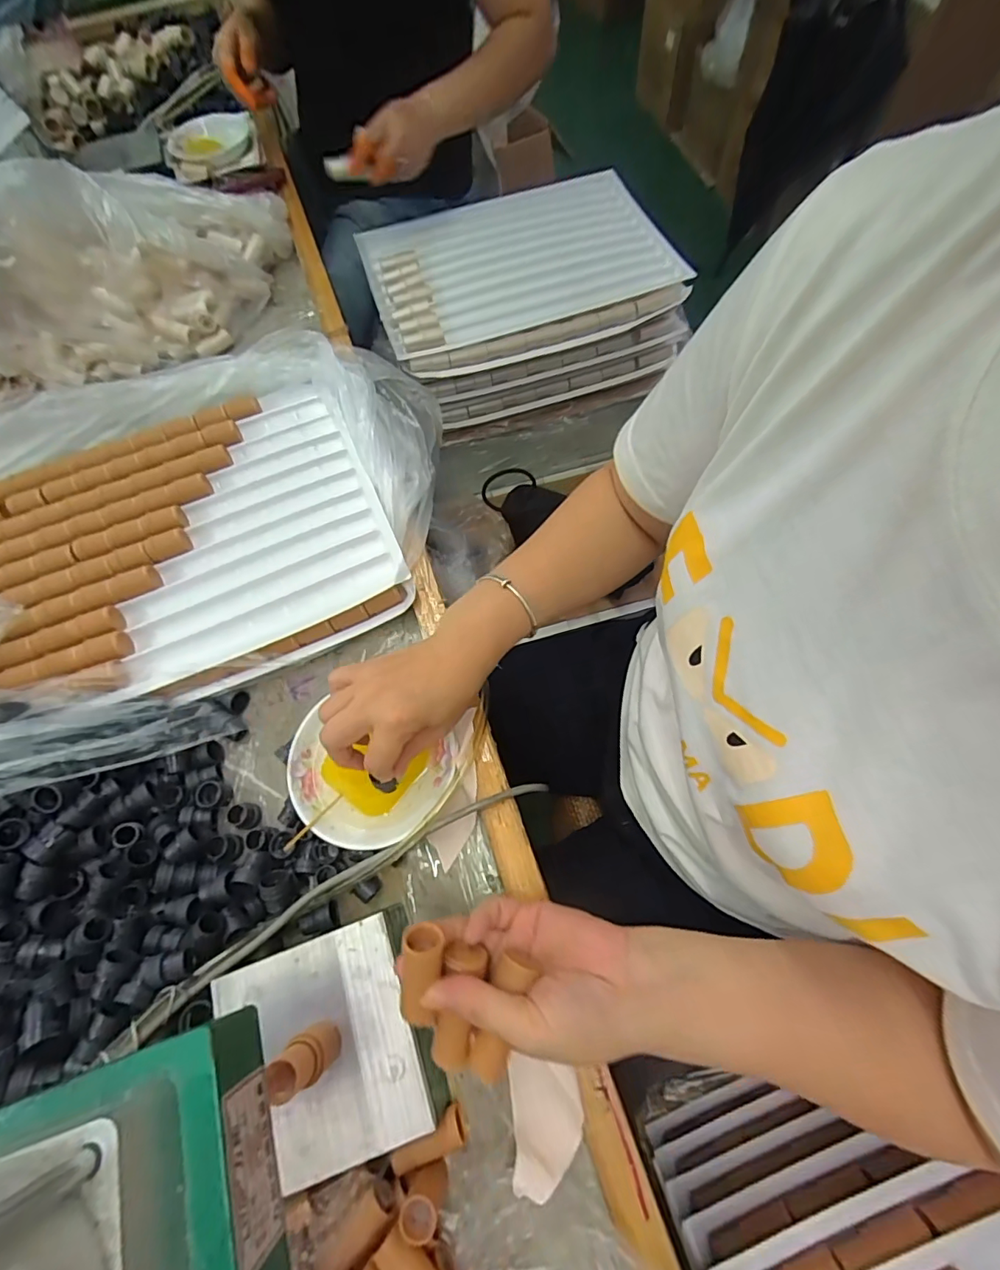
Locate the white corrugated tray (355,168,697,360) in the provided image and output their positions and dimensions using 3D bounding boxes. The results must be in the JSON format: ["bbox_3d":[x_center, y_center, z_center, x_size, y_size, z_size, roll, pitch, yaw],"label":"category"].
[{"bbox_3d":[0.025,-0.592,0.794,0.448,0.020,0.313,-18,67,-5],"label":"white corrugated tray"}]

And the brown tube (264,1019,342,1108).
[{"bbox_3d":[-0.112,0.245,0.295,0.020,0.062,0.022,-1,67,3],"label":"brown tube"}]

